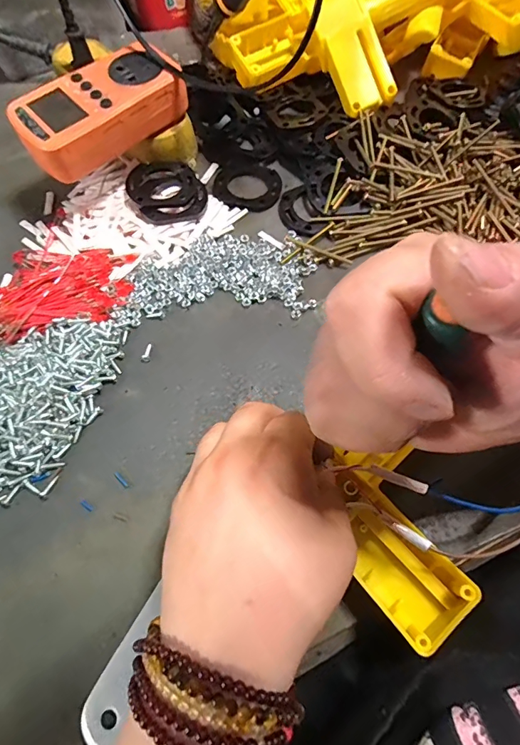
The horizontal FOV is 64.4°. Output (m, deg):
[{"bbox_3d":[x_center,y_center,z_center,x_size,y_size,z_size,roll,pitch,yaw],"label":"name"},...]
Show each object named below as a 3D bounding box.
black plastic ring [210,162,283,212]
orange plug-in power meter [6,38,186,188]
[{"bbox_3d":[-0.010,-0.164,0.357,0.057,0.004,0.052,-1,67,2],"label":"black plastic ring"},{"bbox_3d":[-0.122,-0.203,0.320,0.127,0.029,0.068,-37,70,-14],"label":"orange plug-in power meter"}]

